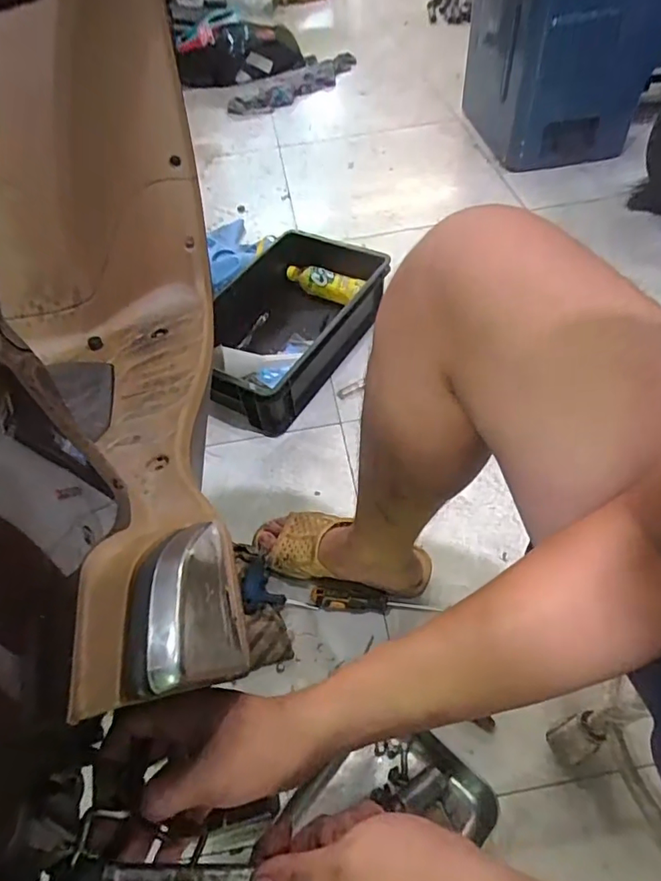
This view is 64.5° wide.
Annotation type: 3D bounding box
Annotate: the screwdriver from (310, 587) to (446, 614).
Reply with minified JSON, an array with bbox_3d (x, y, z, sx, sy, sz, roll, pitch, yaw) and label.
[{"bbox_3d":[0.059,0.231,0.743,0.177,0.032,0.032,5,53,9],"label":"screwdriver"}]

